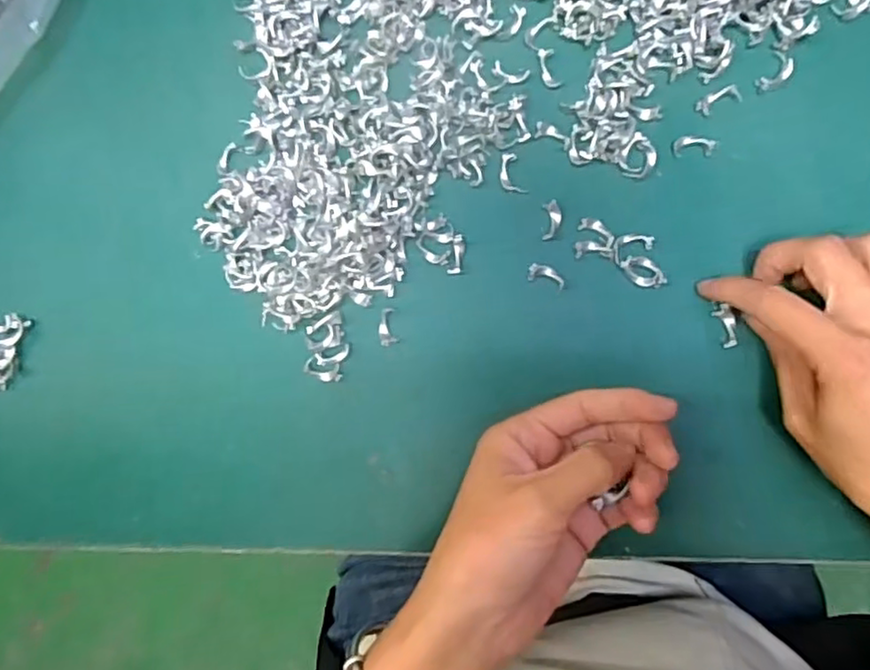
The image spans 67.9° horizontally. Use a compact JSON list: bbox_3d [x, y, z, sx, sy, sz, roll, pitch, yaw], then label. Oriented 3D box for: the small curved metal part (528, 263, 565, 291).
[{"bbox_3d":[0.056,-0.030,0.323,0.019,0.004,0.009,19,91,6],"label":"small curved metal part"}]

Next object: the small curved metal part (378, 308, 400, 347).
[{"bbox_3d":[-0.025,-0.004,0.330,0.009,0.004,0.019,-11,87,6],"label":"small curved metal part"}]

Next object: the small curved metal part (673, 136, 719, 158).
[{"bbox_3d":[0.127,-0.092,0.315,0.020,0.004,0.010,2,89,6],"label":"small curved metal part"}]

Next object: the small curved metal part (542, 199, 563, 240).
[{"bbox_3d":[0.059,-0.057,0.322,0.010,0.004,0.020,1,89,6],"label":"small curved metal part"}]

